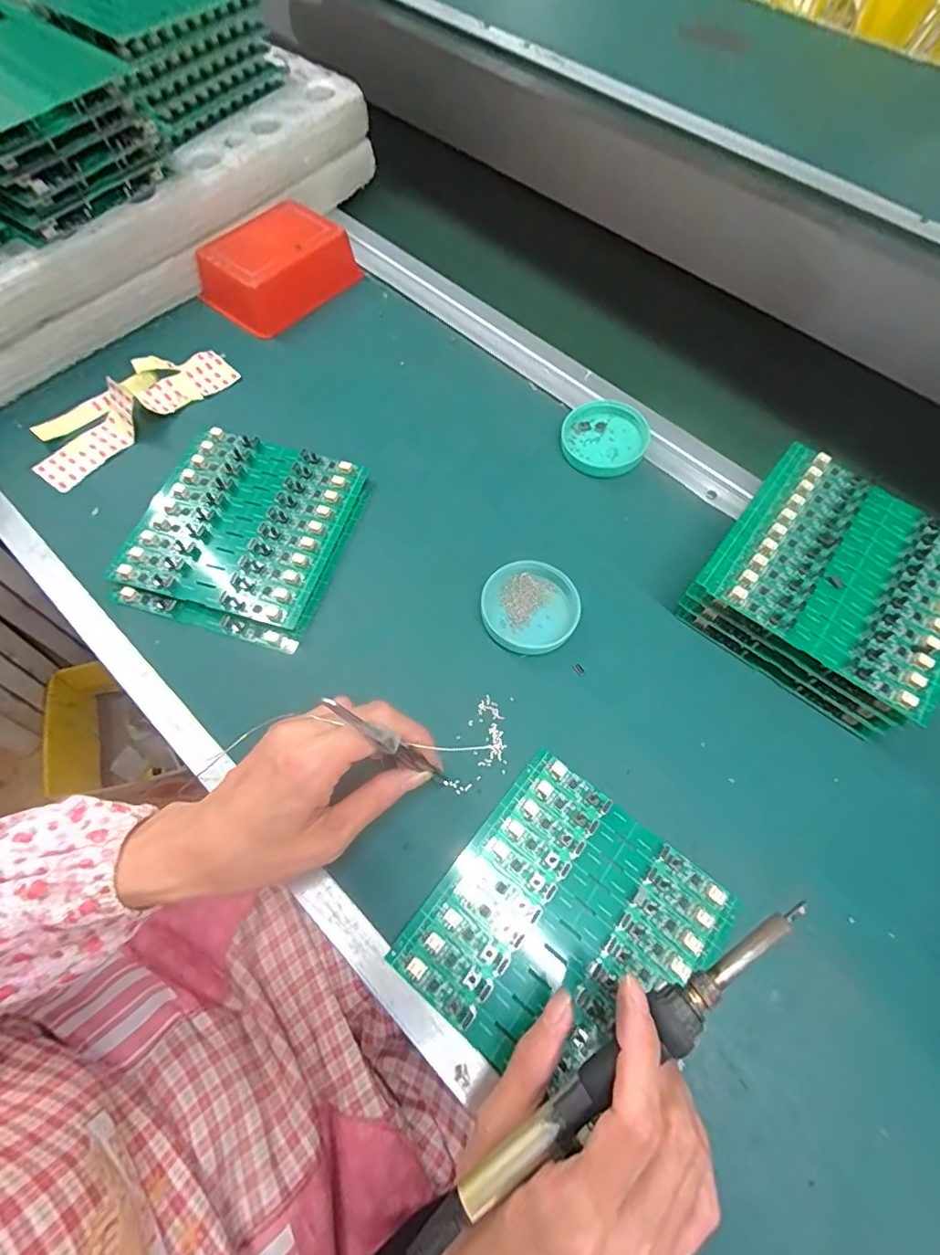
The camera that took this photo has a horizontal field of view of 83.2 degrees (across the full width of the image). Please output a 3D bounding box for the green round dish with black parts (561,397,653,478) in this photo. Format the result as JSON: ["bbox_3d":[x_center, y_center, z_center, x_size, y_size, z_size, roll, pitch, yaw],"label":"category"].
[{"bbox_3d":[0.108,-0.150,0.420,0.068,0.014,0.064,1,65,-1],"label":"green round dish with black parts"}]

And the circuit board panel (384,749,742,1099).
[{"bbox_3d":[0.051,0.158,0.278,0.130,0.005,0.138,37,68,15],"label":"circuit board panel"}]

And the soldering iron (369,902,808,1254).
[{"bbox_3d":[0.040,0.194,0.214,0.252,0.013,0.018,-34,69,-8],"label":"soldering iron"}]

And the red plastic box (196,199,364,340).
[{"bbox_3d":[-0.176,-0.328,0.481,0.084,0.042,0.132,34,69,14],"label":"red plastic box"}]

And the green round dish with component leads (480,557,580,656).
[{"bbox_3d":[0.040,-0.013,0.356,0.062,0.022,0.061,1,65,-1],"label":"green round dish with component leads"}]

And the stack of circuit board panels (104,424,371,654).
[{"bbox_3d":[-0.159,-0.068,0.375,0.135,0.023,0.146,15,66,5],"label":"stack of circuit board panels"}]

